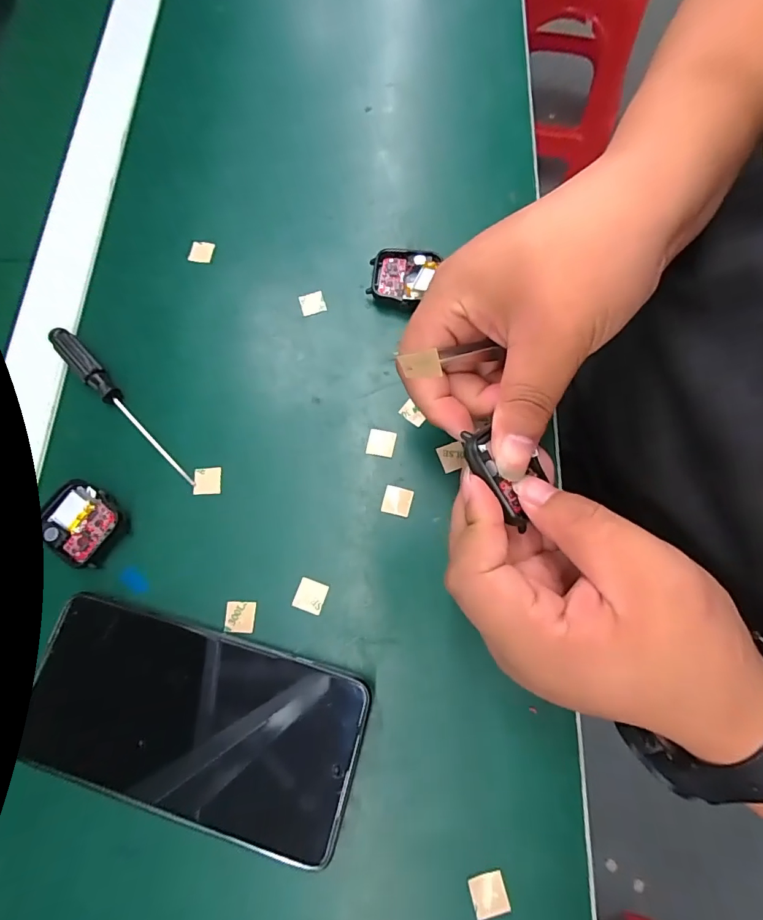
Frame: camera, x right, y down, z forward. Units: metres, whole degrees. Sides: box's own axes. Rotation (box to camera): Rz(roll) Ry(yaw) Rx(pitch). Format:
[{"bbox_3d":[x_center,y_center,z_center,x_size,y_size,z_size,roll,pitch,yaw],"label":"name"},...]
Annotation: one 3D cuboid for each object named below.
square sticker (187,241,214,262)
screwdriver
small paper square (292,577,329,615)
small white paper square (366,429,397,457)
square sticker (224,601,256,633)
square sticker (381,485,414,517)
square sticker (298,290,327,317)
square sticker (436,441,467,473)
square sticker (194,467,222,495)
[{"bbox_3d":[-0.121,-0.140,0.304,0.015,0.004,0.014,10,81,2],"label":"square sticker"},{"bbox_3d":[-0.154,-0.033,0.267,0.013,0.011,0.129,-43,77,-10],"label":"screwdriver"},{"bbox_3d":[-0.037,0.071,0.238,0.015,0.004,0.016,17,73,6],"label":"small paper square"},{"bbox_3d":[0.000,-0.010,0.261,0.015,0.004,0.016,10,72,7],"label":"small white paper square"},{"bbox_3d":[-0.074,0.081,0.235,0.016,0.004,0.015,0,73,2],"label":"square sticker"},{"bbox_3d":[0.009,0.022,0.250,0.016,0.004,0.016,13,74,6],"label":"square sticker"},{"bbox_3d":[-0.044,-0.100,0.289,0.016,0.004,0.016,-16,73,-3],"label":"square sticker"},{"bbox_3d":[0.040,-0.002,0.256,0.015,0.004,0.015,-20,83,7],"label":"square sticker"},{"bbox_3d":[-0.099,0.012,0.259,0.015,0.004,0.015,-4,73,-3],"label":"square sticker"}]

